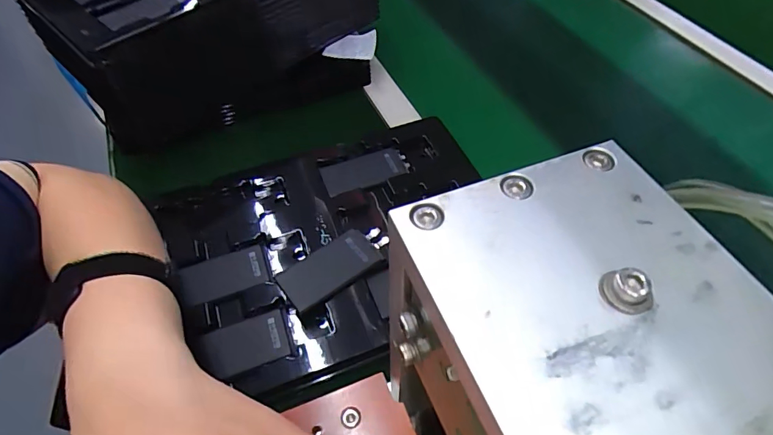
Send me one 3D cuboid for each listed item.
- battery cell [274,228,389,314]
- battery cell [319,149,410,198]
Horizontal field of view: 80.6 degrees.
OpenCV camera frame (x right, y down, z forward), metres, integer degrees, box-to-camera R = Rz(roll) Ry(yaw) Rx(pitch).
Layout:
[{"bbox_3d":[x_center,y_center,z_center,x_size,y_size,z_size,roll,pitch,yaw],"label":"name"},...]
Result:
[{"bbox_3d":[-0.041,0.041,0.386,0.097,0.010,0.045,-31,58,-20],"label":"battery cell"},{"bbox_3d":[-0.023,-0.048,0.466,0.084,0.007,0.040,-17,54,-11],"label":"battery cell"}]

